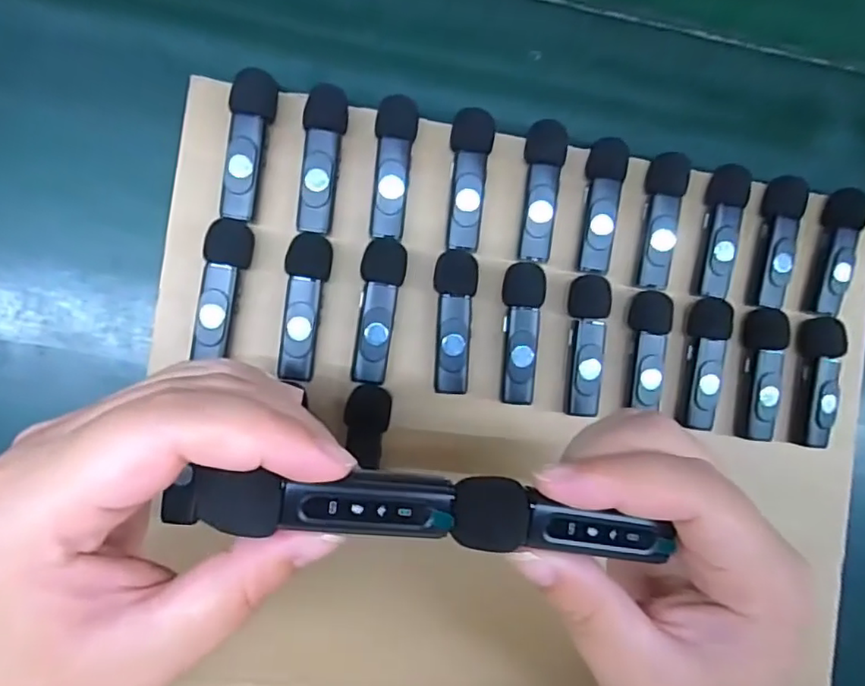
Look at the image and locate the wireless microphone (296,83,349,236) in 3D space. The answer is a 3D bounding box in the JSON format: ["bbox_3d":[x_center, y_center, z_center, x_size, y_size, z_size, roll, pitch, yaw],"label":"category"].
[{"bbox_3d":[-0.050,-0.080,0.263,0.018,0.013,0.063,9,85,-9],"label":"wireless microphone"}]

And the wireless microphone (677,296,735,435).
[{"bbox_3d":[0.132,0.010,0.286,0.018,0.012,0.062,12,84,-8],"label":"wireless microphone"}]

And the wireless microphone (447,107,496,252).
[{"bbox_3d":[0.015,-0.075,0.272,0.019,0.014,0.062,9,85,-9],"label":"wireless microphone"}]

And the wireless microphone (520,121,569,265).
[{"bbox_3d":[0.050,-0.070,0.277,0.018,0.013,0.063,9,85,-9],"label":"wireless microphone"}]

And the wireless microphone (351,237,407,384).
[{"bbox_3d":[-0.025,-0.014,0.266,0.019,0.013,0.064,9,85,-9],"label":"wireless microphone"}]

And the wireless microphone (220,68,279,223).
[{"bbox_3d":[-0.081,-0.085,0.259,0.018,0.015,0.063,11,84,-8],"label":"wireless microphone"}]

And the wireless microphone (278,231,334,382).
[{"bbox_3d":[-0.057,-0.016,0.263,0.018,0.013,0.064,9,85,-9],"label":"wireless microphone"}]

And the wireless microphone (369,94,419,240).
[{"bbox_3d":[-0.018,-0.079,0.268,0.017,0.013,0.063,6,85,-9],"label":"wireless microphone"}]

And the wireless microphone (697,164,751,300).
[{"bbox_3d":[0.142,-0.054,0.287,0.015,0.011,0.062,7,85,-9],"label":"wireless microphone"}]

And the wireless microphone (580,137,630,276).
[{"bbox_3d":[0.080,-0.065,0.282,0.018,0.015,0.063,8,85,-9],"label":"wireless microphone"}]

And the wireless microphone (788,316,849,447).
[{"bbox_3d":[0.193,0.019,0.296,0.016,0.015,0.063,9,85,-9],"label":"wireless microphone"}]

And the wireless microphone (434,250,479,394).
[{"bbox_3d":[0.009,-0.010,0.272,0.019,0.010,0.064,4,85,-9],"label":"wireless microphone"}]

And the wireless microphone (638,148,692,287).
[{"bbox_3d":[0.111,-0.059,0.283,0.018,0.013,0.062,5,85,-9],"label":"wireless microphone"}]

